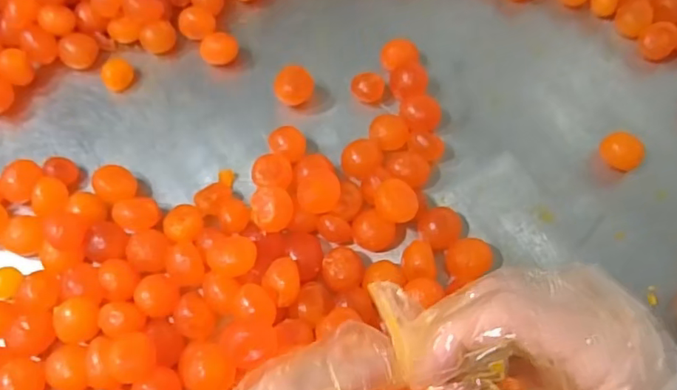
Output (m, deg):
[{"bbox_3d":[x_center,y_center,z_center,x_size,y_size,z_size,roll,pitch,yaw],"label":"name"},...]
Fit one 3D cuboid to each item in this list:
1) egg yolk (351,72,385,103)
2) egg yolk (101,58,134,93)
[{"bbox_3d":[0.026,-0.093,0.470,0.028,0.017,0.021,2,65,0],"label":"egg yolk"},{"bbox_3d":[-0.192,-0.104,0.475,0.025,0.020,0.025,0,65,-1],"label":"egg yolk"}]

